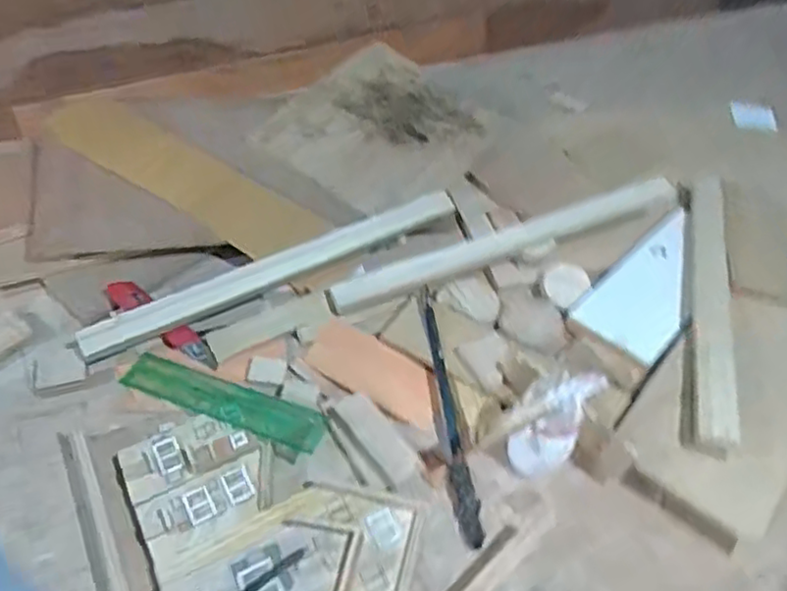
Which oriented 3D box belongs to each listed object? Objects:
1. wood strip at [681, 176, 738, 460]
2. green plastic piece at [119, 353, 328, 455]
[{"bbox_3d":[0.398,-0.008,0.829,0.056,0.029,0.495,15,46,12],"label":"wood strip"},{"bbox_3d":[-0.185,0.114,0.719,0.240,0.008,0.049,19,47,15],"label":"green plastic piece"}]

